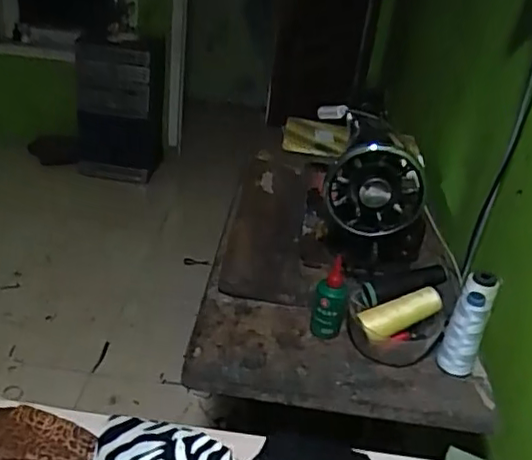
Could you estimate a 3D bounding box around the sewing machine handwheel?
[{"bbox_3d":[0.152,-0.059,0.854,0.136,0.138,0.040,33,34,-9],"label":"sewing machine handwheel"}]

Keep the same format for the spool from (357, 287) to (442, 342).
[{"bbox_3d":[0.177,0.107,0.794,0.119,0.035,0.035,-19,37,-15],"label":"spool"}]

